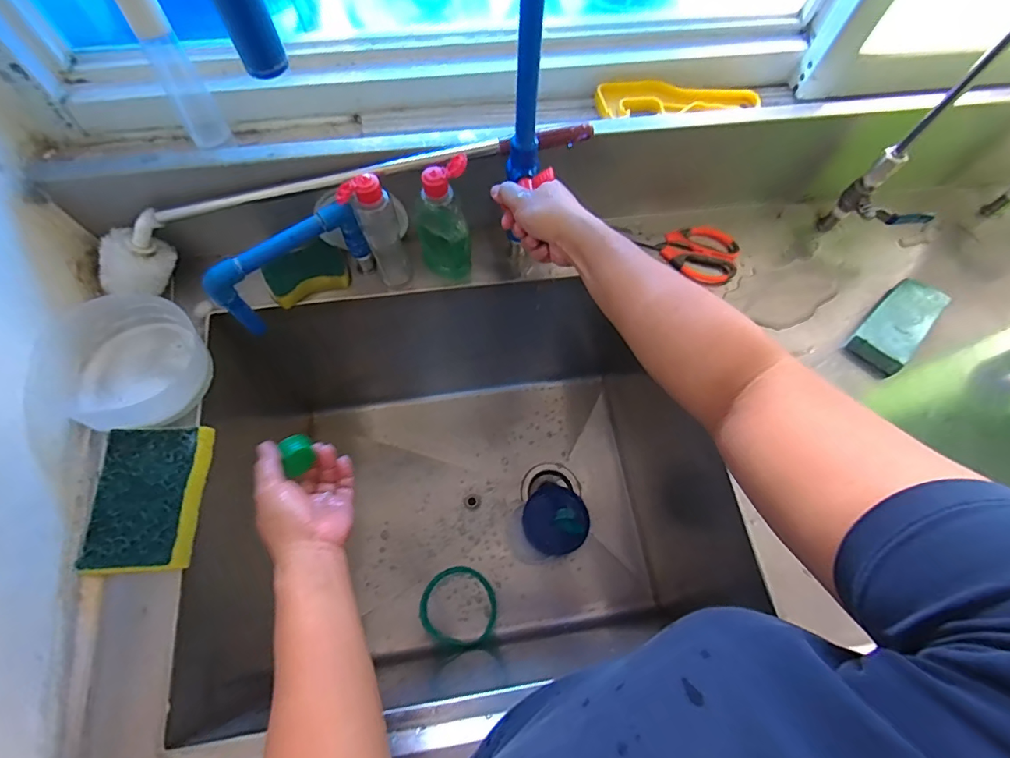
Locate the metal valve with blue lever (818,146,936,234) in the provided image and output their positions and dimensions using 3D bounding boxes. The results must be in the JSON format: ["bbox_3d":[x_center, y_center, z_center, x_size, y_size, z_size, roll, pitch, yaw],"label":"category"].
[{"bbox_3d":[0.494,-0.224,0.613,0.060,0.135,0.098,-35,73,-15],"label":"metal valve with blue lever"}]

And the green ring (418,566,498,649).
[{"bbox_3d":[-0.078,0.392,0.807,0.125,0.021,0.131,3,64,-6],"label":"green ring"}]

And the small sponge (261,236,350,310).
[{"bbox_3d":[-0.253,-0.136,0.599,0.098,0.034,0.058,-21,70,-11],"label":"small sponge"}]

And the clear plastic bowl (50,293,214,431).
[{"bbox_3d":[-0.431,-0.019,0.534,0.155,0.053,0.149,1,68,-2],"label":"clear plastic bowl"}]

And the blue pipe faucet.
[{"bbox_3d":[-0.241,-0.126,0.549,0.173,0.114,0.029,-30,72,-14],"label":"blue pipe faucet"}]

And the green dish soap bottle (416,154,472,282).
[{"bbox_3d":[-0.075,-0.182,0.567,0.063,0.163,0.041,-5,68,-4],"label":"green dish soap bottle"}]

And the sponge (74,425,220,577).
[{"bbox_3d":[-0.369,0.122,0.488,0.096,0.027,0.143,-2,68,-3],"label":"sponge"}]

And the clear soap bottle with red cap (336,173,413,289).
[{"bbox_3d":[-0.149,-0.170,0.561,0.056,0.156,0.051,1,68,-2],"label":"clear soap bottle with red cap"}]

